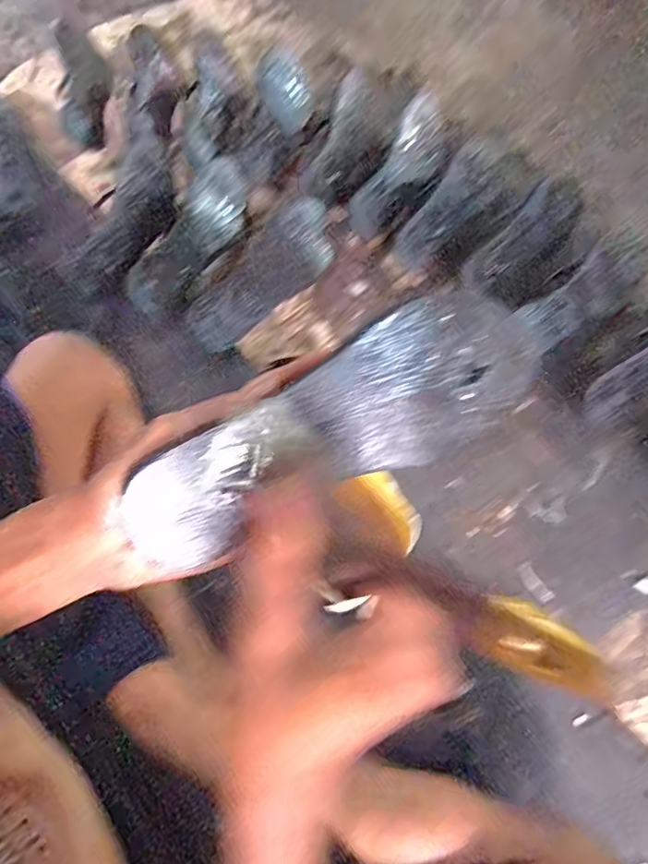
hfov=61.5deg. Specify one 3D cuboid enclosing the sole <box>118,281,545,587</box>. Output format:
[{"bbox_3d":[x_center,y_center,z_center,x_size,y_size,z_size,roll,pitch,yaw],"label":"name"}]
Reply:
[{"bbox_3d":[0.010,-0.005,0.296,0.241,0.013,0.083,-27,110,-12],"label":"sole"}]

